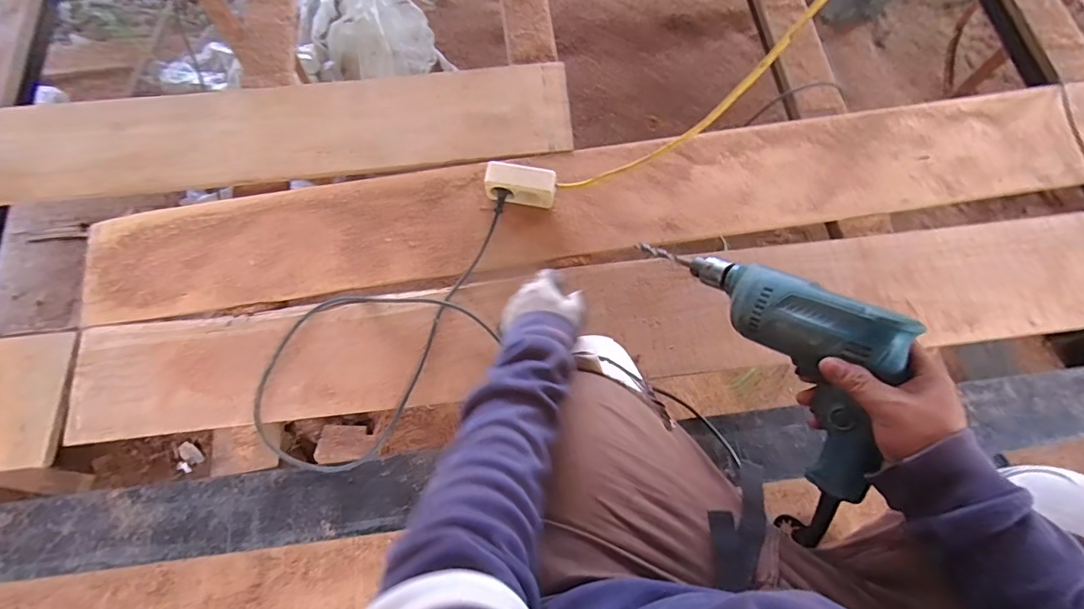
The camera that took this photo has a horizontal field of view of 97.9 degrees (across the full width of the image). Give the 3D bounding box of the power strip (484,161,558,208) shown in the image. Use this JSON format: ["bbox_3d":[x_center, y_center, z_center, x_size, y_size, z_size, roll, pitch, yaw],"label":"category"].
[{"bbox_3d":[-0.033,-0.185,0.739,0.108,0.052,0.044,12,73,4],"label":"power strip"}]

